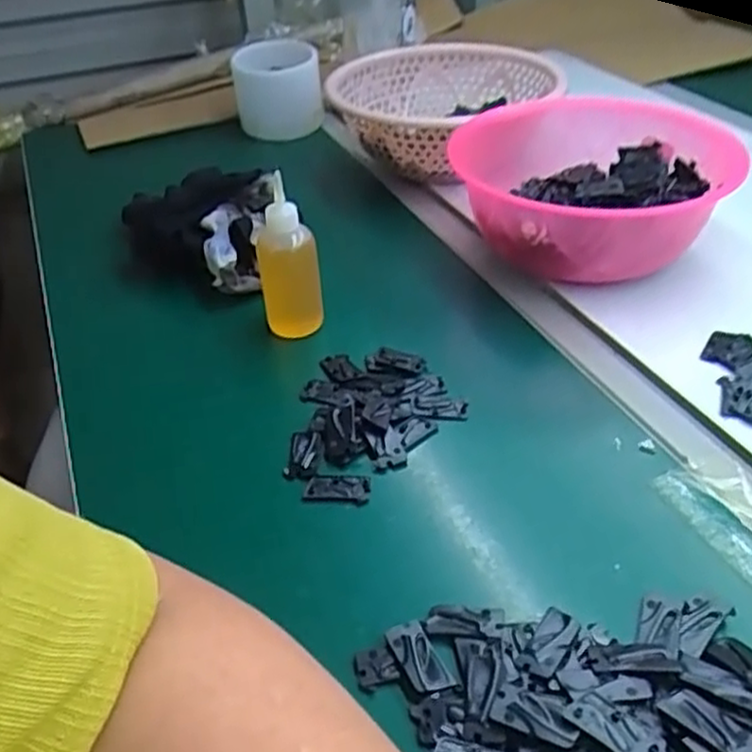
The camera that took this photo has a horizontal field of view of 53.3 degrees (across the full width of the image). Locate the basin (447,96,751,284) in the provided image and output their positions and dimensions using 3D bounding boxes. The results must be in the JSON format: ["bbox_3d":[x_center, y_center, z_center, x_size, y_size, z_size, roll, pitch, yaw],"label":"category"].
[{"bbox_3d":[0.146,-0.129,0.527,0.165,0.066,0.173,-3,39,3],"label":"basin"}]

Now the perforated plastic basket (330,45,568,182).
[{"bbox_3d":[0.058,-0.234,0.664,0.188,0.066,0.183,-33,47,-30],"label":"perforated plastic basket"}]

